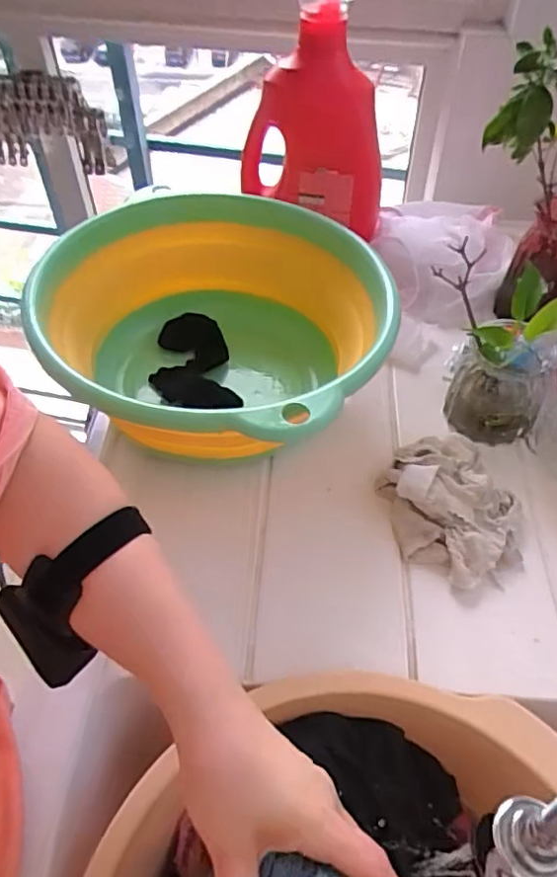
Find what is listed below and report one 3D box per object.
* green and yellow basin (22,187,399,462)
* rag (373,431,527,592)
[{"bbox_3d":[-0.078,-0.098,0.630,0.361,0.169,0.348,6,50,5],"label":"green and yellow basin"},{"bbox_3d":[0.164,0.061,0.554,0.122,0.045,0.147,-20,52,-16],"label":"rag"}]

